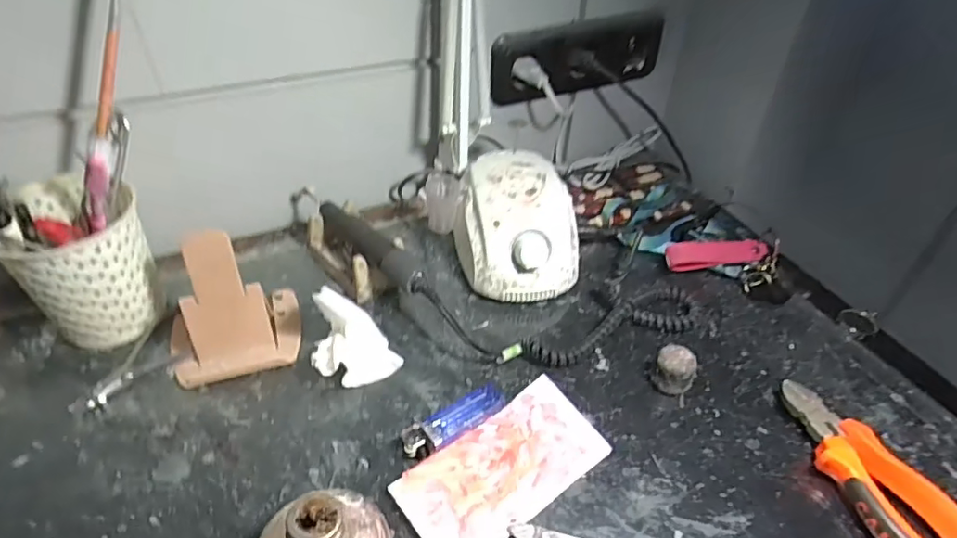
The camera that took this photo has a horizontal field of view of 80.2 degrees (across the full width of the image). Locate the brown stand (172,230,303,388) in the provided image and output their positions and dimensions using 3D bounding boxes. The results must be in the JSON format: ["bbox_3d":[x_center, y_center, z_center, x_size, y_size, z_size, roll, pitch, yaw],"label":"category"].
[{"bbox_3d":[-0.198,0.024,0.444,0.097,0.097,0.080,-11,45,-15],"label":"brown stand"}]

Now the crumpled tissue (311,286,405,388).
[{"bbox_3d":[-0.099,0.050,0.445,0.065,0.064,0.062,-13,45,-16],"label":"crumpled tissue"}]

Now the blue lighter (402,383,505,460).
[{"bbox_3d":[-0.017,0.112,0.417,0.080,0.015,0.024,-24,49,-26],"label":"blue lighter"}]

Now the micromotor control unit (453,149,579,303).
[{"bbox_3d":[0.029,-0.041,0.537,0.110,0.082,0.137,-4,43,-7],"label":"micromotor control unit"}]

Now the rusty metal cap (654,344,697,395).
[{"bbox_3d":[0.156,0.081,0.449,0.031,0.032,0.027,19,45,17],"label":"rusty metal cap"}]

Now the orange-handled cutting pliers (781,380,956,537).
[{"bbox_3d":[0.267,0.142,0.389,0.049,0.030,0.150,-13,45,-16],"label":"orange-handled cutting pliers"}]

